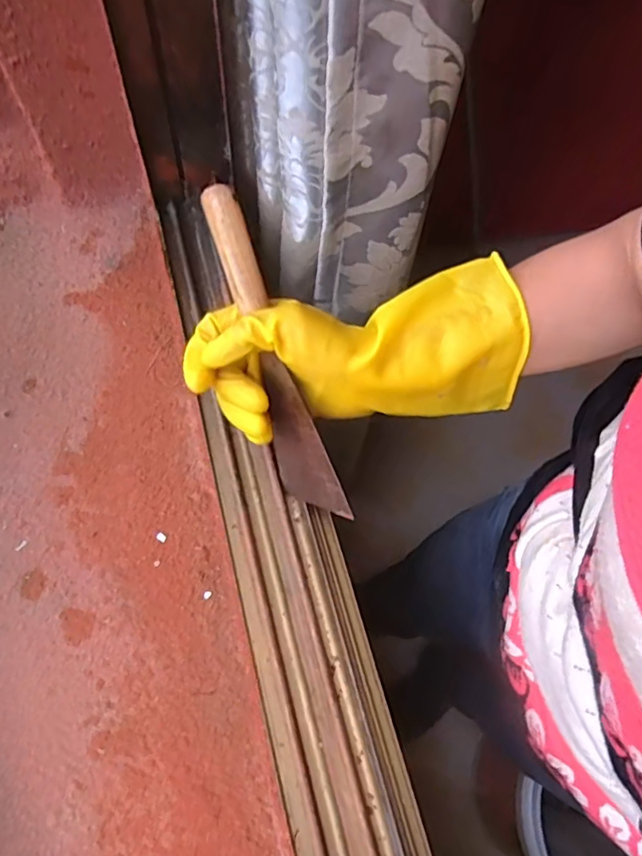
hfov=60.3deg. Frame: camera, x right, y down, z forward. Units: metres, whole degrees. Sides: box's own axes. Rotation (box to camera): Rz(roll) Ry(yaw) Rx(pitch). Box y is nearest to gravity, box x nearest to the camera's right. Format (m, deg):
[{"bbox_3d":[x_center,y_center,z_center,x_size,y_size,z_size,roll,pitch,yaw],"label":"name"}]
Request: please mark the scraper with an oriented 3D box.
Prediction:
[{"bbox_3d":[-0.033,-0.045,0.358,0.026,0.082,0.212,-19,104,-10],"label":"scraper"}]

